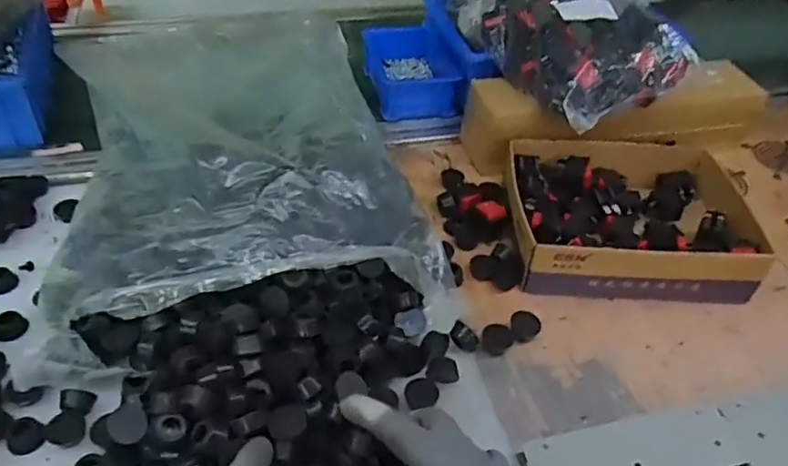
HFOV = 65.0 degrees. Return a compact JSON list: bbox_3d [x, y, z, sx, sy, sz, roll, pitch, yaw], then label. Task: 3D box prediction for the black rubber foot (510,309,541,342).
[{"bbox_3d":[0.108,0.079,0.512,0.024,0.014,0.026,1,43,-1],"label":"black rubber foot"}]

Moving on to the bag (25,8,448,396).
[{"bbox_3d":[-0.150,-0.077,0.597,0.315,0.096,0.430,-8,44,-12],"label":"bag"}]

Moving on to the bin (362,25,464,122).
[{"bbox_3d":[0.021,-0.199,0.780,0.104,0.056,0.148,-6,43,-9],"label":"bin"}]

